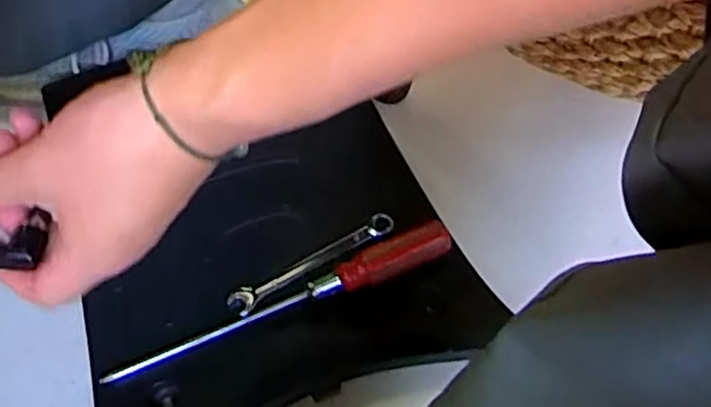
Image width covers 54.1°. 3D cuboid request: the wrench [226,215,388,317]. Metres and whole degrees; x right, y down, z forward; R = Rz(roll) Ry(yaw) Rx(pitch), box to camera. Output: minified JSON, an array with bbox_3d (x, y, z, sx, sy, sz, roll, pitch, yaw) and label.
[{"bbox_3d":[-0.031,0.041,0.506,0.129,0.011,0.021,-27,62,-17],"label":"wrench"}]

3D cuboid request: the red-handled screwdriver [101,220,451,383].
[{"bbox_3d":[-0.047,0.070,0.479,0.249,0.026,0.023,-22,61,-14],"label":"red-handled screwdriver"}]

